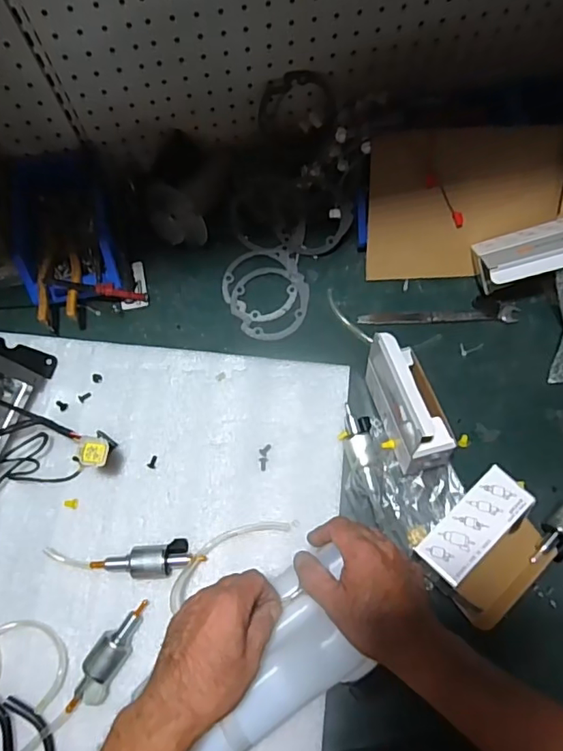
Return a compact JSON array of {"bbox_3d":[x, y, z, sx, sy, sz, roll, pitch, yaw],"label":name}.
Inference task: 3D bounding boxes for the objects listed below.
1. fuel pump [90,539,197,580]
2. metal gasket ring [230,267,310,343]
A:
[{"bbox_3d":[-0.148,0.207,0.581,0.119,0.034,0.036,-9,74,-2],"label":"fuel pump"},{"bbox_3d":[-0.016,-0.094,0.684,0.101,0.004,0.100,0,74,0],"label":"metal gasket ring"}]

